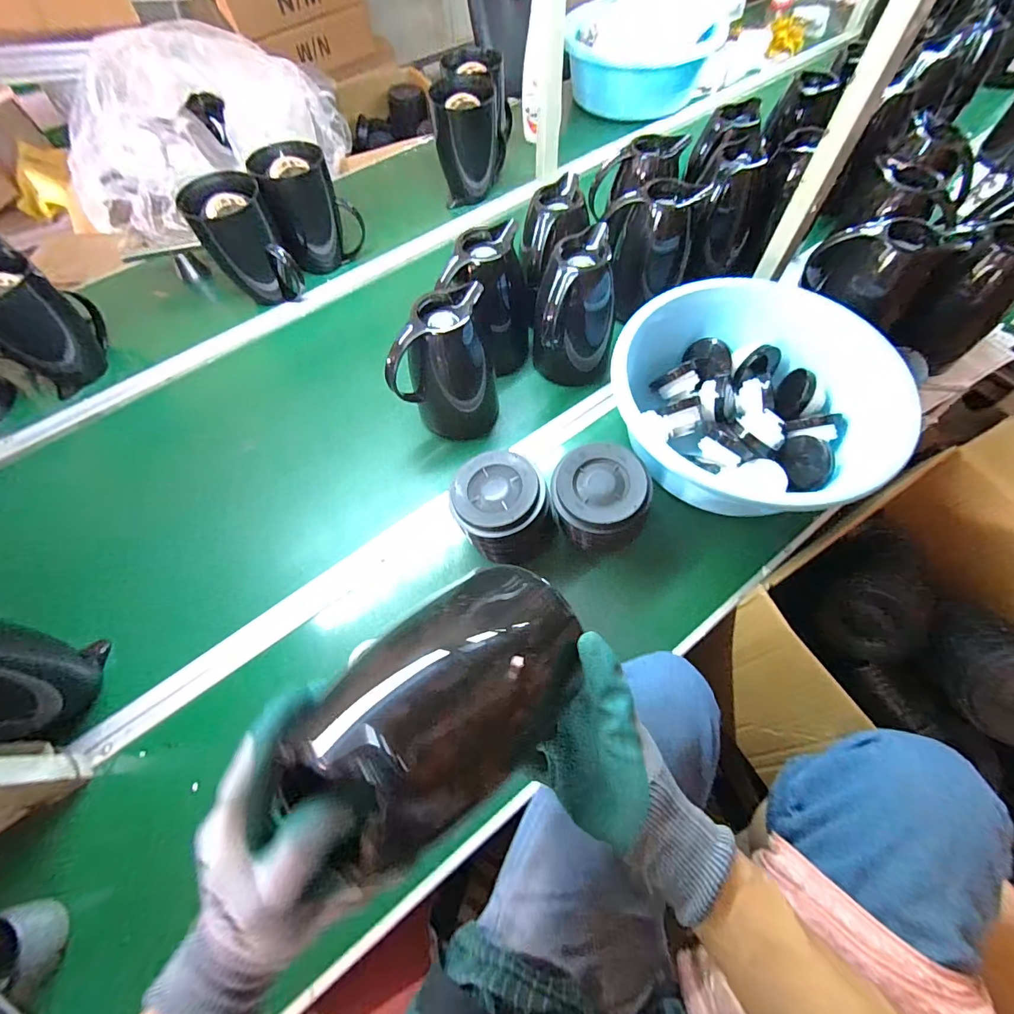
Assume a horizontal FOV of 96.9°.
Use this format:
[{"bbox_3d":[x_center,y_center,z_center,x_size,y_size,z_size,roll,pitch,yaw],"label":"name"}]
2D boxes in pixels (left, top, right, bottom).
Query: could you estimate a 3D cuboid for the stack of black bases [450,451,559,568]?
[{"bbox_3d":[-0.004,0.007,0.597,0.120,0.105,0.128,-31,65,-13],"label":"stack of black bases"}]

